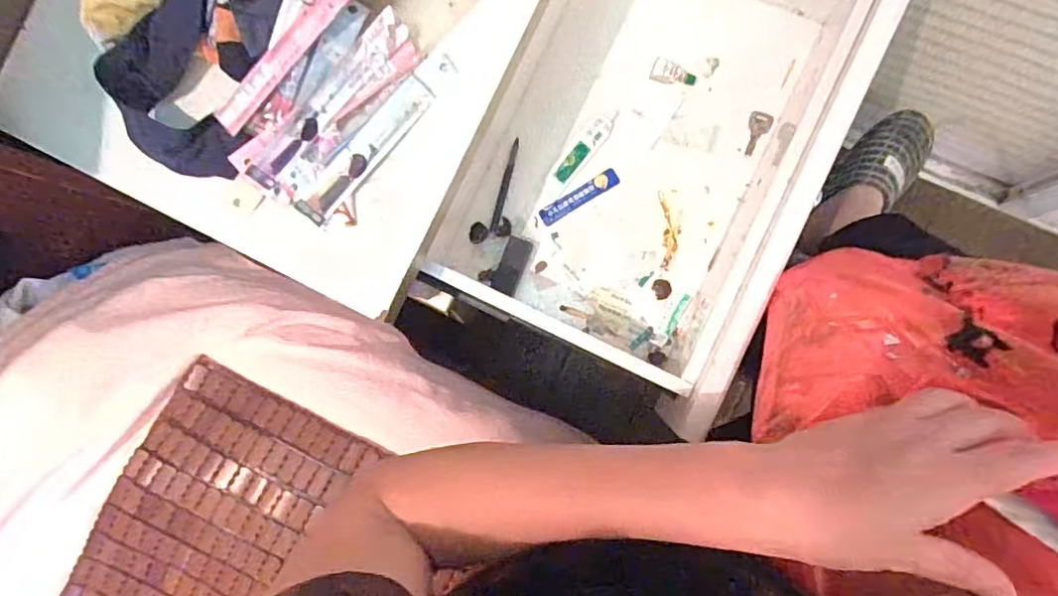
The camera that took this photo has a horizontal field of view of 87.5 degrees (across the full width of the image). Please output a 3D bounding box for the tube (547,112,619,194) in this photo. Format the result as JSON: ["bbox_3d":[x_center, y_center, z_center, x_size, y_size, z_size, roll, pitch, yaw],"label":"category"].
[{"bbox_3d":[0.059,-0.168,0.625,0.027,0.009,0.112,42,91,10],"label":"tube"}]

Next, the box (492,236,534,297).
[{"bbox_3d":[-0.019,-0.037,0.624,0.029,0.009,0.064,20,92,-10],"label":"box"}]

